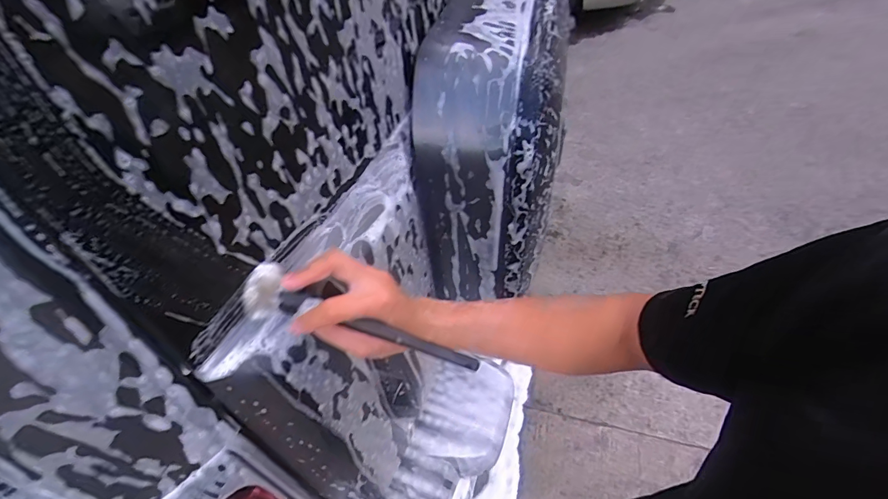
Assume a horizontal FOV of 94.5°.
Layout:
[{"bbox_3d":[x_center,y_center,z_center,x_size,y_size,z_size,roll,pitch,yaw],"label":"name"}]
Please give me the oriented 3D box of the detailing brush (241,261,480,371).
[{"bbox_3d":[-0.074,0.072,0.372,0.212,0.036,0.045,22,53,1],"label":"detailing brush"}]

